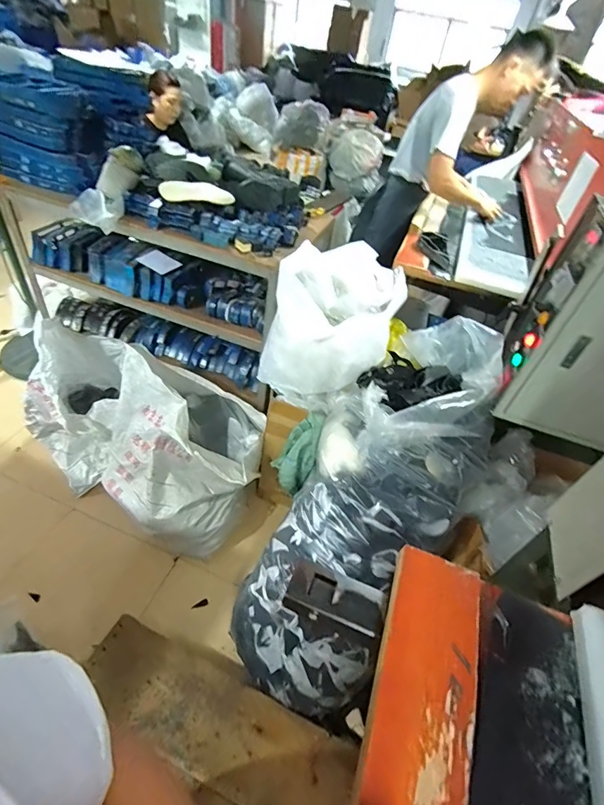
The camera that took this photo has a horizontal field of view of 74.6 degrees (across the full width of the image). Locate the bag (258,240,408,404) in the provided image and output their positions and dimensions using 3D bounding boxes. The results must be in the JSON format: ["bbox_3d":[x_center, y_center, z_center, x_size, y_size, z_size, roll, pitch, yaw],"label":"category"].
[{"bbox_3d":[0.110,-0.281,1.343,0.388,0.423,0.435,16,47,11],"label":"bag"}]

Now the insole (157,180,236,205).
[{"bbox_3d":[-0.345,-0.707,1.329,0.261,0.075,0.024,-18,11,-38],"label":"insole"}]

